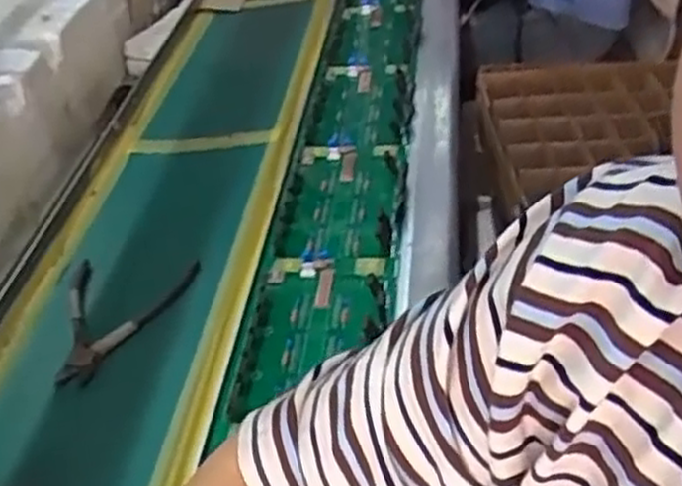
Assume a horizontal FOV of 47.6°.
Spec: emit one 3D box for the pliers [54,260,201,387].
[{"bbox_3d":[-0.197,0.064,0.641,0.115,0.020,0.144,2,39,15],"label":"pliers"}]

